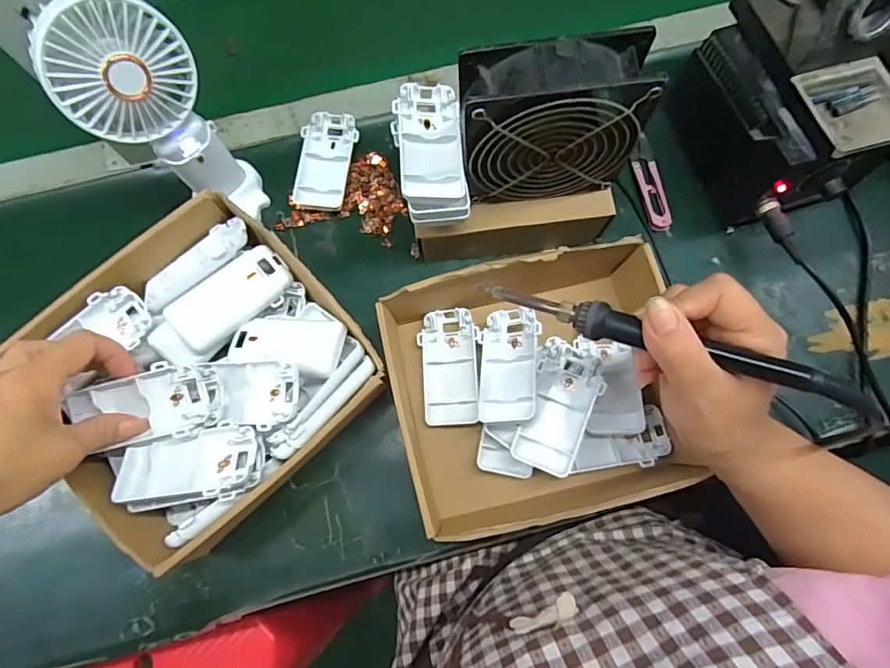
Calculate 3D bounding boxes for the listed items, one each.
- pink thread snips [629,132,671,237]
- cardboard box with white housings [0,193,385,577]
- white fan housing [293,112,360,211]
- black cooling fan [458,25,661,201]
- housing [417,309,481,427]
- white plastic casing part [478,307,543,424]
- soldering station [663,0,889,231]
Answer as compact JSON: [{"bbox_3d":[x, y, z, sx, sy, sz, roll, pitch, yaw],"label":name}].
[{"bbox_3d":[0.191,-0.143,0.448,0.023,0.014,0.104,-7,76,-1],"label":"pink thread snips"},{"bbox_3d":[-0.185,0.027,0.374,0.206,0.077,0.210,-43,79,-9],"label":"cardboard box with white housings"},{"bbox_3d":[-0.110,-0.160,0.453,0.049,0.016,0.095,4,76,2],"label":"white fan housing"},{"bbox_3d":[0.071,-0.144,0.339,0.117,0.113,0.044,-6,76,-1],"label":"black cooling fan"},{"bbox_3d":[0.004,0.027,0.402,0.047,0.014,0.095,-5,76,-1],"label":"housing"},{"bbox_3d":[0.050,0.023,0.380,0.047,0.012,0.096,-5,57,24],"label":"white plastic casing part"},{"bbox_3d":[0.278,-0.198,0.386,0.110,0.154,0.177,-22,77,-5],"label":"soldering station"}]

